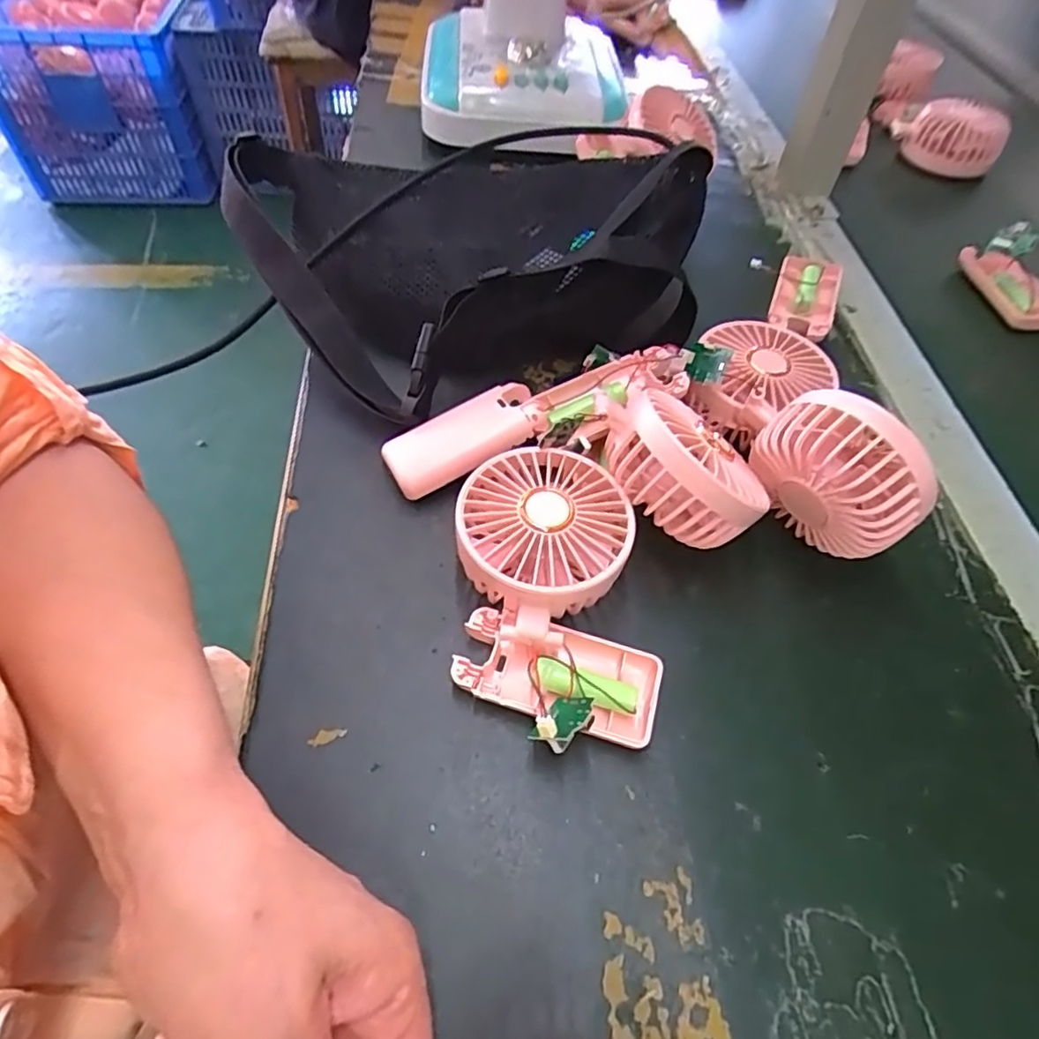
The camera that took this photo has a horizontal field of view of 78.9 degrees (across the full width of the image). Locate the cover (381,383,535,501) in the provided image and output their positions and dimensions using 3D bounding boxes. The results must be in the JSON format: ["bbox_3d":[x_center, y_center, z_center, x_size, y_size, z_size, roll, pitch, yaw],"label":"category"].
[{"bbox_3d":[-0.033,-0.046,0.362,0.089,0.012,0.040,-30,60,-4],"label":"cover"}]

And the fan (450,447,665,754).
[{"bbox_3d":[0.013,0.036,0.309,0.094,0.046,0.149,-7,56,-8],"label":"fan"}]

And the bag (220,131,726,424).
[{"bbox_3d":[-0.041,-0.191,0.436,0.264,0.112,0.256,-21,59,-17],"label":"bag"}]

